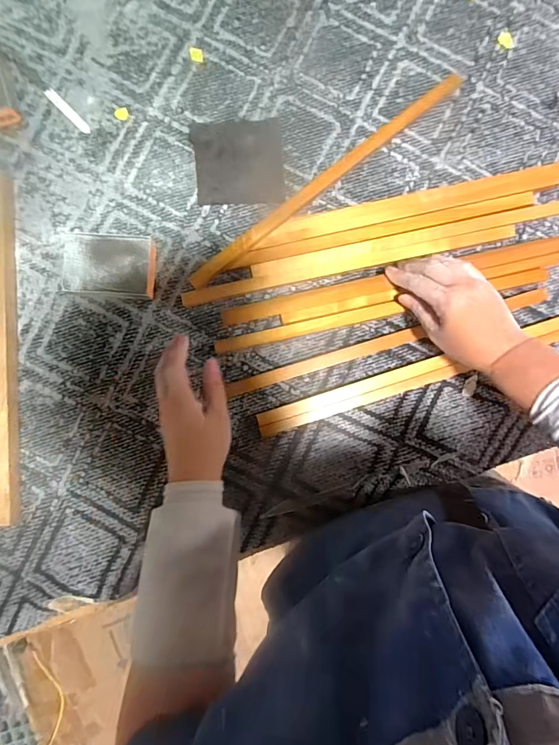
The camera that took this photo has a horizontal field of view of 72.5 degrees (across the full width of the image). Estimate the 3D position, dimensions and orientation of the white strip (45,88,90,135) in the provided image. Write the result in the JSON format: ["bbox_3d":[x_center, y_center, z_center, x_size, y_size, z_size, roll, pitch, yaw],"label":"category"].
[{"bbox_3d":[-0.258,-0.319,0.465,0.011,0.004,0.073,-44,90,-2],"label":"white strip"}]

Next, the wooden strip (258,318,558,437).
[{"bbox_3d":[0.173,0.002,0.465,0.408,0.015,0.028,-17,89,-2],"label":"wooden strip"}]

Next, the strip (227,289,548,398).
[{"bbox_3d":[0.137,-0.037,0.472,0.410,0.011,0.017,-17,89,-1],"label":"strip"}]

